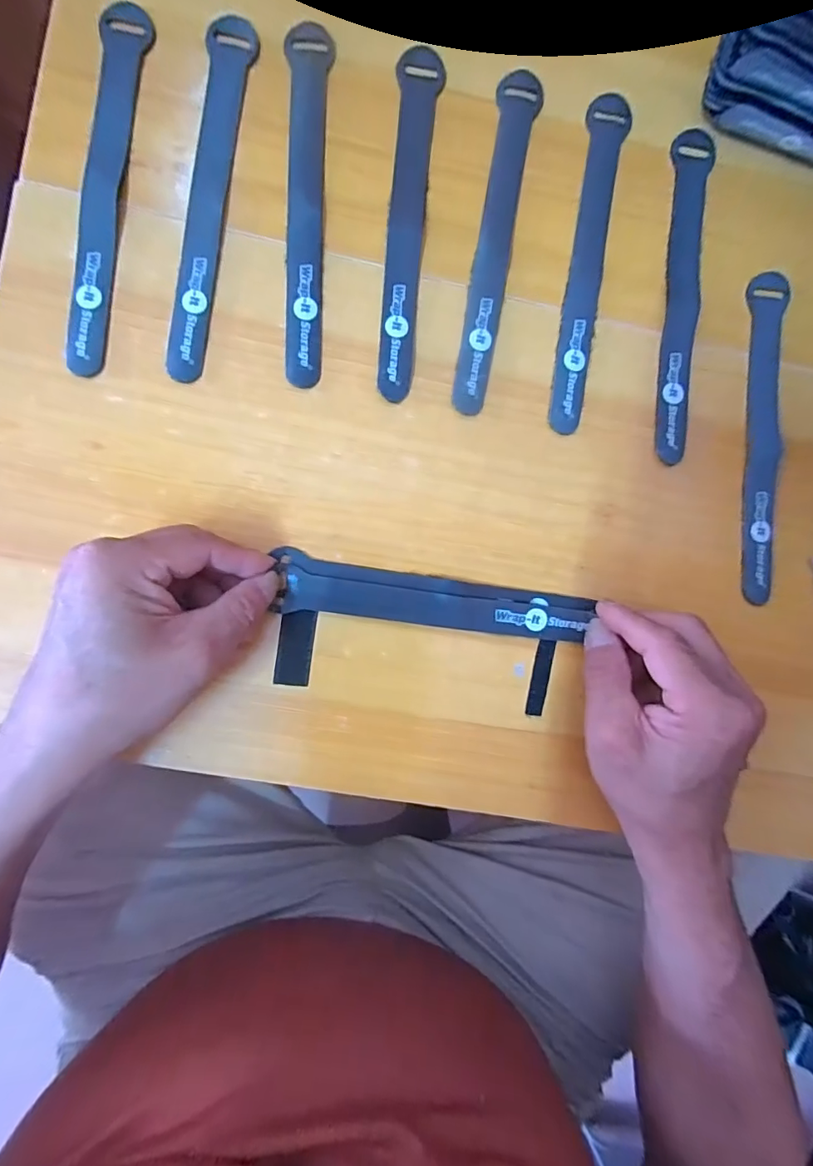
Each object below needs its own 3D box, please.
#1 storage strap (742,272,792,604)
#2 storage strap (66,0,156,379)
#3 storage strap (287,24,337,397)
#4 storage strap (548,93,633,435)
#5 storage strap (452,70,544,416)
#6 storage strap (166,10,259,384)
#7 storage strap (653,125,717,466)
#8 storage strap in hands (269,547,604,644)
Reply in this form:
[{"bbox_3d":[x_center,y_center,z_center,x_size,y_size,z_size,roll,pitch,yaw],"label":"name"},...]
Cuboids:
[{"bbox_3d":[0.216,-0.086,0.299,0.021,0.006,0.194,2,90,-4],"label":"storage strap"},{"bbox_3d":[-0.163,-0.212,0.267,0.022,0.004,0.198,7,90,-4],"label":"storage strap"},{"bbox_3d":[-0.055,-0.210,0.277,0.023,0.004,0.198,0,90,-4],"label":"storage strap"},{"bbox_3d":[0.107,-0.186,0.291,0.023,0.004,0.196,9,90,-4],"label":"storage strap"},{"bbox_3d":[0.052,-0.195,0.286,0.023,0.004,0.195,9,90,-4],"label":"storage strap"},{"bbox_3d":[-0.108,-0.211,0.273,0.024,0.004,0.200,7,90,-4],"label":"storage strap"},{"bbox_3d":[0.164,-0.169,0.296,0.023,0.004,0.192,5,90,-4],"label":"storage strap"},{"bbox_3d":[0.016,0.010,0.283,0.175,0.009,0.030,8,90,-5],"label":"storage strap in hands"}]

